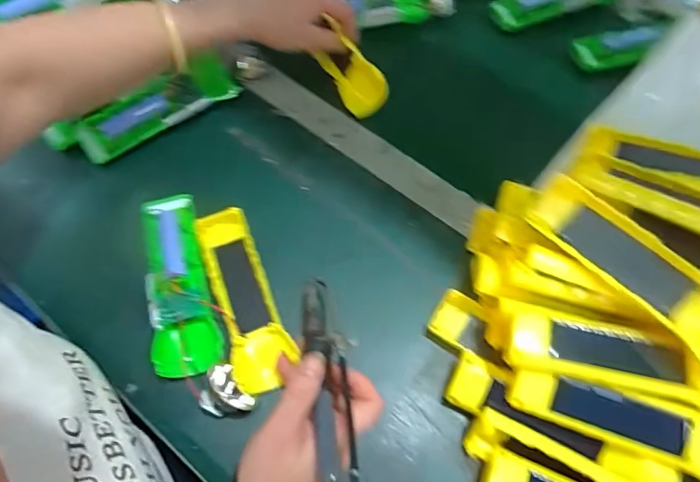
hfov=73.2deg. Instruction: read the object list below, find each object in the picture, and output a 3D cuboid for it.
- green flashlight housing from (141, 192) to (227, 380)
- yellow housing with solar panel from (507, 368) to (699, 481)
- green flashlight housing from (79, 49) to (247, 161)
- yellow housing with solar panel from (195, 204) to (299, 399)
[{"bbox_3d":[-0.147,0.034,0.409,0.053,0.040,0.165,-13,64,-9],"label":"green flashlight housing"},{"bbox_3d":[0.199,0.130,0.333,0.168,0.025,0.046,15,88,10],"label":"yellow housing with solar panel"},{"bbox_3d":[-0.193,-0.136,0.483,0.164,0.034,0.043,-34,69,-18],"label":"green flashlight housing"},{"bbox_3d":[-0.091,0.047,0.411,0.049,0.028,0.164,-18,63,-13],"label":"yellow housing with solar panel"}]

